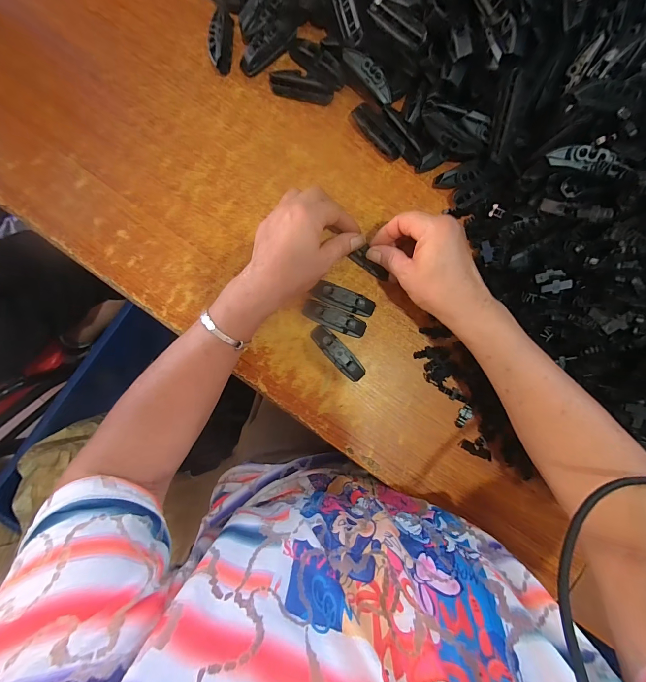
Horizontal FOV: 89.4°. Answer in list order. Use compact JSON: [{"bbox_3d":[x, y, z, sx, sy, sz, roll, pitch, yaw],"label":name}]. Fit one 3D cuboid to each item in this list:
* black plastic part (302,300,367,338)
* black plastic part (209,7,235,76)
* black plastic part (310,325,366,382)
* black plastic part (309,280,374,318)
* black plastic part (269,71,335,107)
[{"bbox_3d":[0.013,-0.024,0.362,0.072,0.021,0.022,21,88,0],"label":"black plastic part"},{"bbox_3d":[-0.114,-0.337,0.364,0.022,0.021,0.067,4,88,-1],"label":"black plastic part"},{"bbox_3d":[0.017,0.013,0.361,0.022,0.021,0.074,-42,89,-2],"label":"black plastic part"},{"bbox_3d":[0.023,-0.047,0.363,0.071,0.020,0.020,20,88,0],"label":"black plastic part"},{"bbox_3d":[-0.023,-0.284,0.365,0.070,0.019,0.018,13,88,0],"label":"black plastic part"}]

